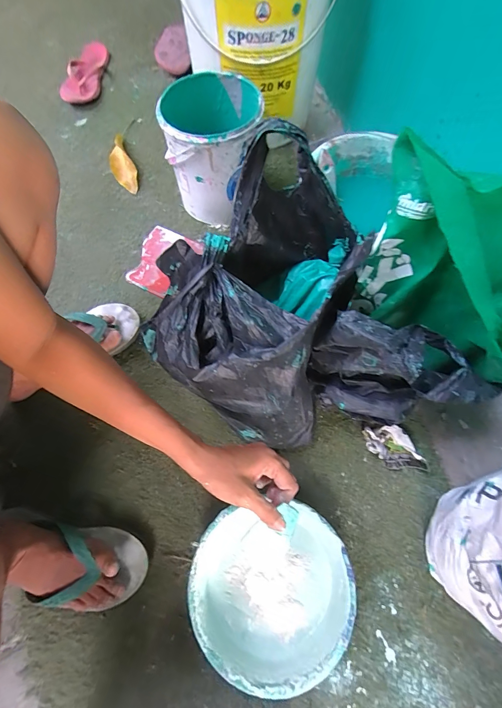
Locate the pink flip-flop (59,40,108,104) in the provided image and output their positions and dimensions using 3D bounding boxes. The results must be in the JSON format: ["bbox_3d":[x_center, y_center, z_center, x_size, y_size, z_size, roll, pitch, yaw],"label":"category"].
[{"bbox_3d":[-0.438,-0.748,0.904,0.093,0.037,0.239,4,68,1],"label":"pink flip-flop"}]

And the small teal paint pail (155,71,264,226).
[{"bbox_3d":[-0.076,-0.396,0.672,0.167,0.202,0.199,-6,68,-3],"label":"small teal paint pail"}]

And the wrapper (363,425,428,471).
[{"bbox_3d":[0.218,0.144,0.515,0.101,0.042,0.048,38,73,14],"label":"wrapper"}]

